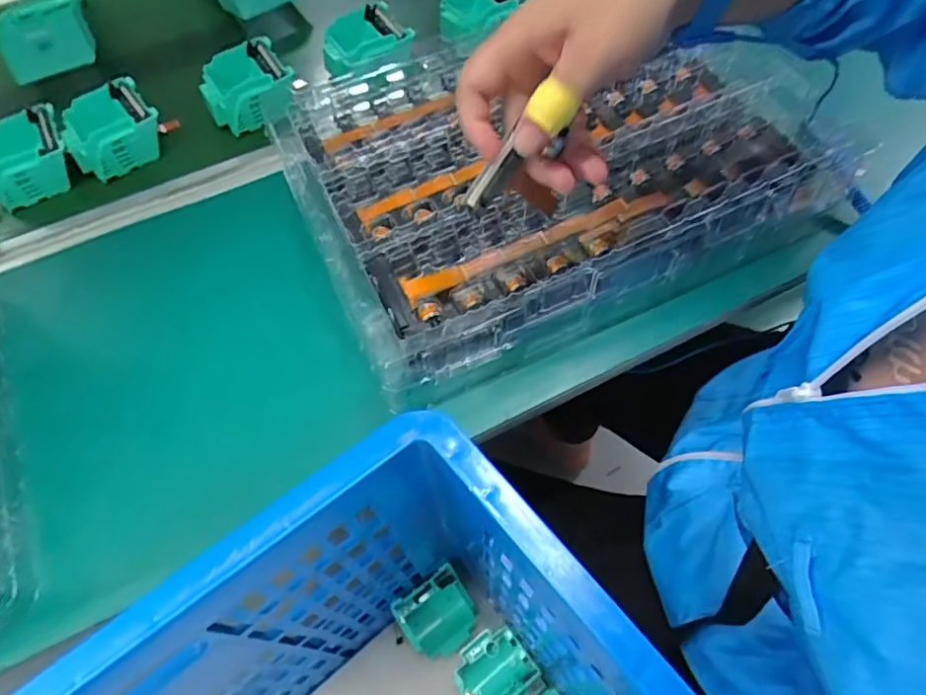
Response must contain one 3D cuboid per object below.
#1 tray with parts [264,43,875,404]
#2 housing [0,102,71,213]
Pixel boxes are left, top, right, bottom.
[{"bbox_3d":[0.063,-0.155,0.448,0.382,0.052,0.291,-25,63,-9],"label":"tray with parts"},{"bbox_3d":[-0.395,-0.172,0.514,0.078,0.038,0.083,-20,62,-7],"label":"housing"}]

